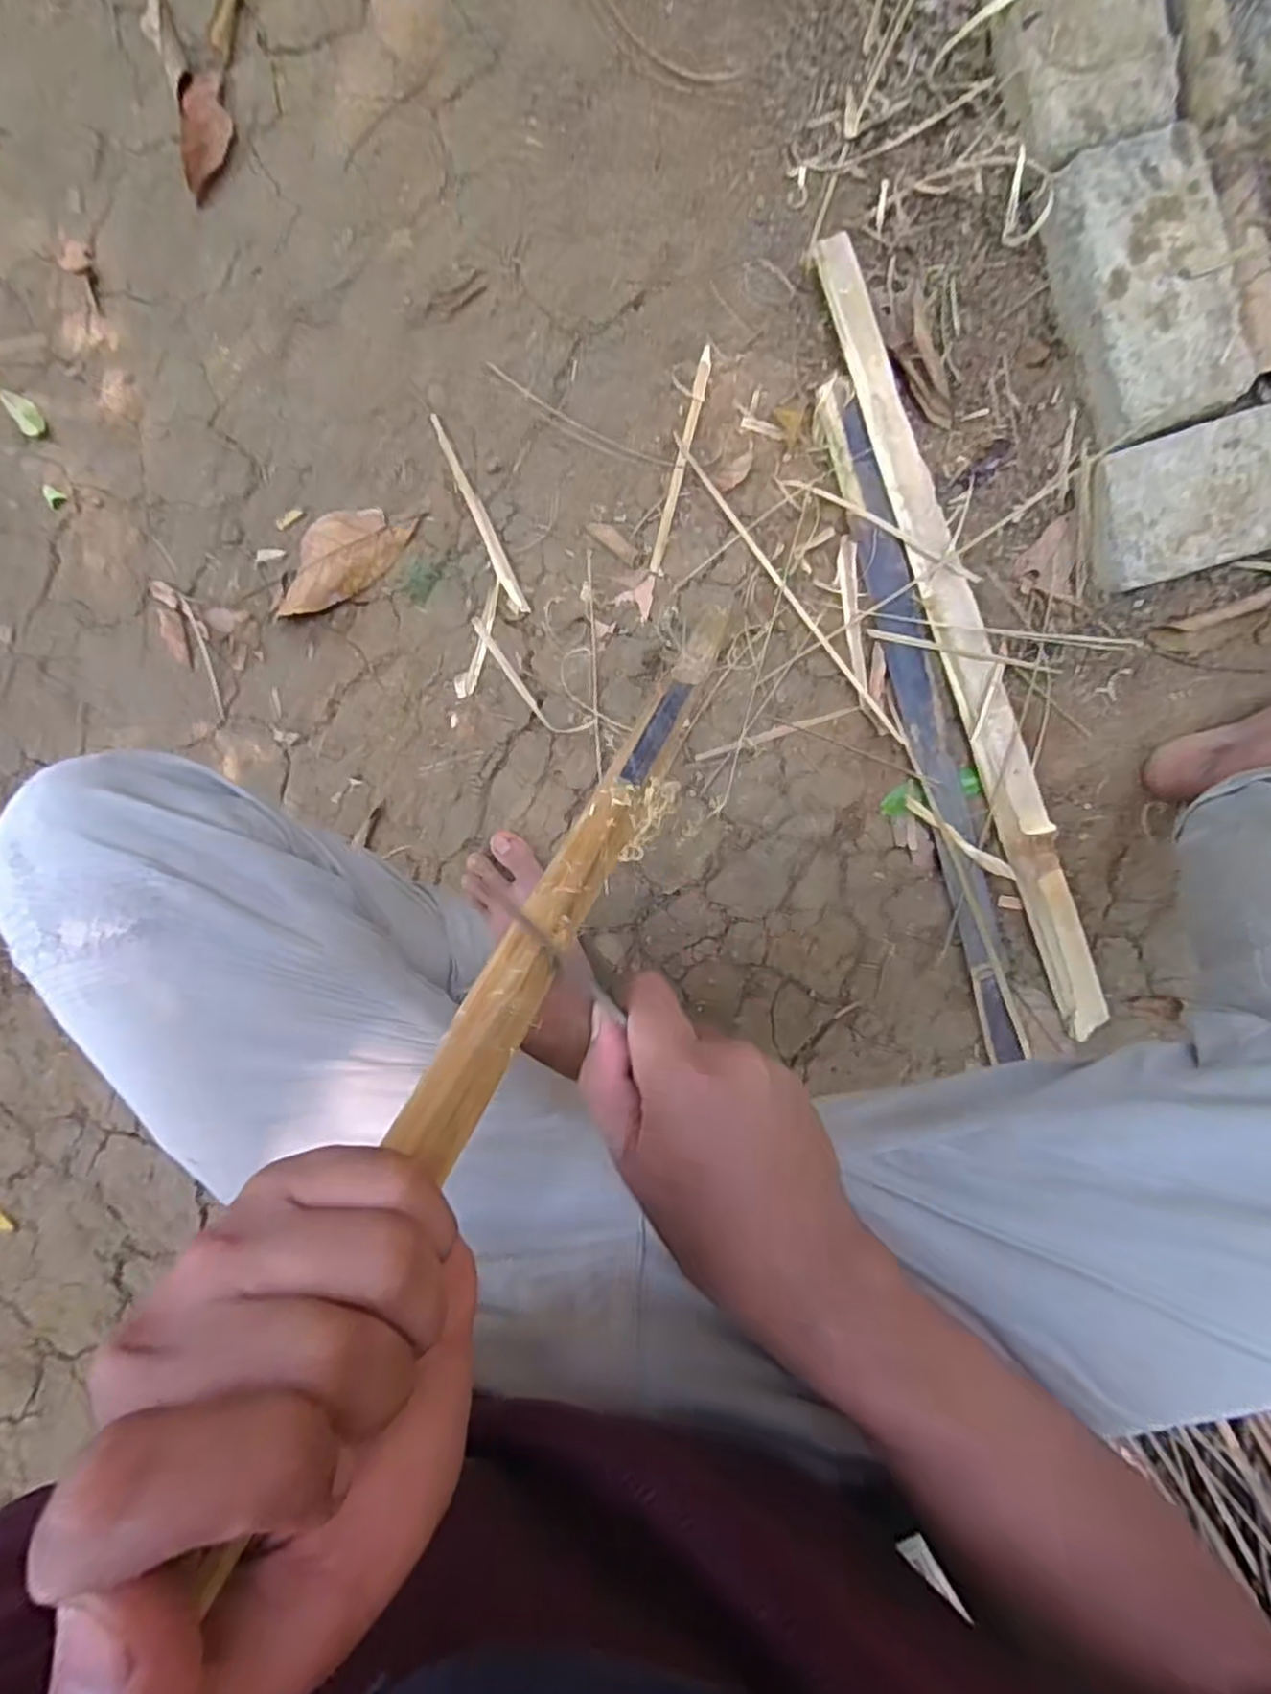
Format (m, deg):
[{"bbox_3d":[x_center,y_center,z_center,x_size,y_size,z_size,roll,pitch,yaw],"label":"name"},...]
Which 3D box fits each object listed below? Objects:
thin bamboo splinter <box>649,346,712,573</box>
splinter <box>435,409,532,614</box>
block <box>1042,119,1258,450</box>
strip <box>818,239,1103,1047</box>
[{"bbox_3d":[0.041,-0.350,0.653,0.011,0.009,0.196,14,100,2],"label":"thin bamboo splinter"},{"bbox_3d":[-0.148,-0.313,0.676,0.014,0.007,0.198,-25,94,7],"label":"splinter"},{"bbox_3d":[0.402,-0.434,0.565,0.118,0.048,0.204,-18,97,7],"label":"block"},{"bbox_3d":[0.297,-0.167,0.630,0.045,0.021,0.708,-21,95,7],"label":"strip"}]

